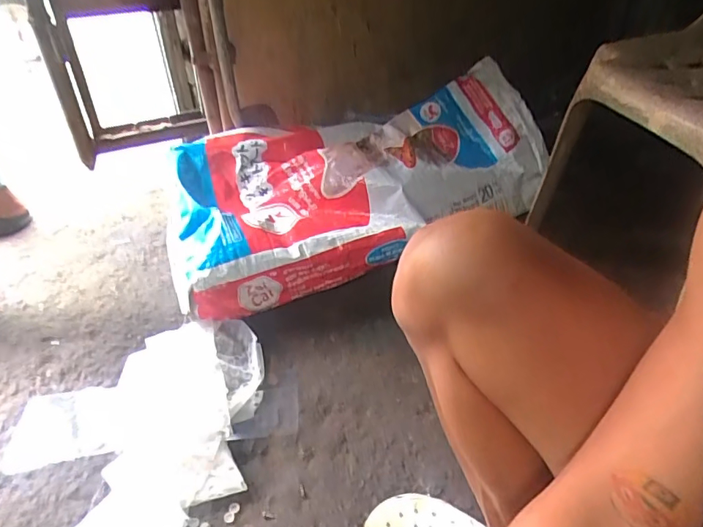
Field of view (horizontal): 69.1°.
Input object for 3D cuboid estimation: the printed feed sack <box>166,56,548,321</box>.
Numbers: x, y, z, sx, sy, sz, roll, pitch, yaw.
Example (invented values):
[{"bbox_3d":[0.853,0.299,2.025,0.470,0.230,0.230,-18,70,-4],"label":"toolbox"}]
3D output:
[{"bbox_3d":[-0.016,-0.190,1.059,0.738,0.235,0.396,-14,44,-16],"label":"printed feed sack"}]

